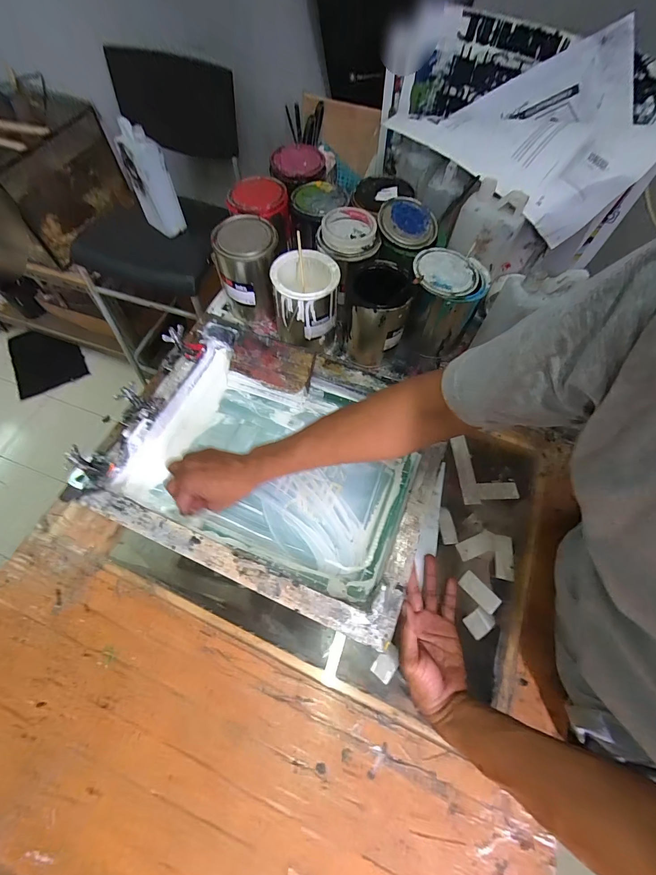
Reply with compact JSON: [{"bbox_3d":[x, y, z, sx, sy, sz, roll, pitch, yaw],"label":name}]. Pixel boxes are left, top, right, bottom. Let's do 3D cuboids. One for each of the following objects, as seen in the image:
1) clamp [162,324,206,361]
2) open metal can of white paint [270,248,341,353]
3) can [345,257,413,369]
[{"bbox_3d":[-0.237,-0.159,0.578,0.051,0.046,0.034,21,65,8],"label":"clamp"},{"bbox_3d":[-0.037,-0.227,0.599,0.103,0.127,0.102,0,62,-1],"label":"open metal can of white paint"},{"bbox_3d":[0.080,-0.209,0.601,0.102,0.142,0.112,5,62,1],"label":"can"}]

